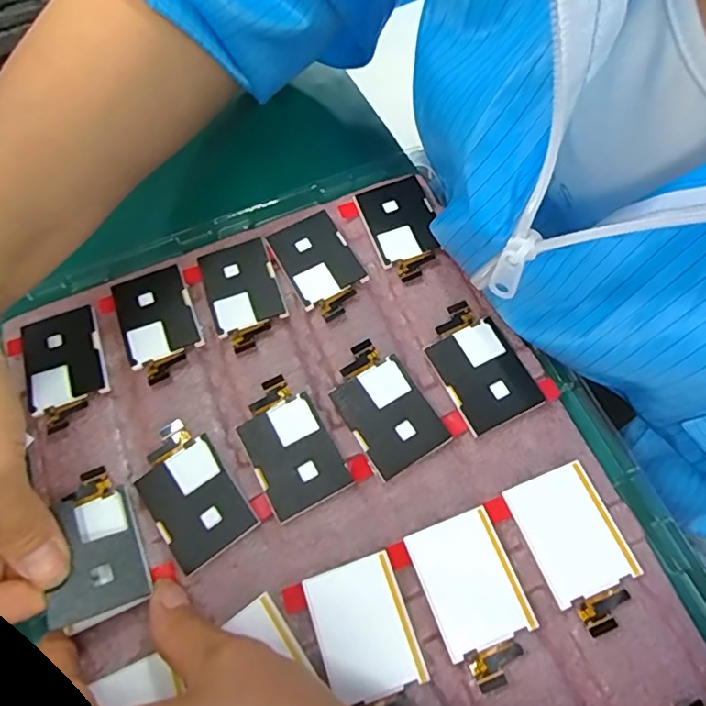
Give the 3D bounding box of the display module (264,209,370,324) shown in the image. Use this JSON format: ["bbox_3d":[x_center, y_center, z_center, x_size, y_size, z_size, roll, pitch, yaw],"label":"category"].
[{"bbox_3d":[-0.016,-0.044,0.270,0.035,0.004,0.057,-30,70,-6],"label":"display module"}]

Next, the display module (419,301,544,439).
[{"bbox_3d":[0.055,0.005,0.244,0.034,0.005,0.058,-25,66,-7],"label":"display module"}]

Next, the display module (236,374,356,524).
[{"bbox_3d":[-0.028,0.040,0.235,0.034,0.006,0.057,-29,67,-8],"label":"display module"}]

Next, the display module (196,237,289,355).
[{"bbox_3d":[-0.054,-0.029,0.266,0.036,0.005,0.057,-19,66,-4],"label":"display module"}]

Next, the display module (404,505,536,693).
[{"bbox_3d":[0.046,0.092,0.206,0.035,0.005,0.057,-21,66,-5],"label":"display module"}]

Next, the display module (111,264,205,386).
[{"bbox_3d":[-0.094,-0.014,0.261,0.035,0.004,0.057,-24,66,-6],"label":"display module"}]

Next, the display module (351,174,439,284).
[{"bbox_3d":[0.026,-0.063,0.277,0.035,0.010,0.056,-21,66,-5],"label":"display module"}]

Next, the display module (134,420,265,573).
[{"bbox_3d":[-0.069,0.058,0.228,0.034,0.005,0.058,-35,68,-11],"label":"display module"}]

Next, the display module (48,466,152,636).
[{"bbox_3d":[-0.103,0.075,0.215,0.034,0.009,0.058,-13,59,-22],"label":"display module"}]

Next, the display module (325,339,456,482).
[{"bbox_3d":[0.013,0.023,0.239,0.034,0.006,0.058,-30,67,-9],"label":"display module"}]

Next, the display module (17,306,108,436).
[{"bbox_3d":[-0.134,0.007,0.252,0.034,0.006,0.057,-19,66,-4],"label":"display module"}]

